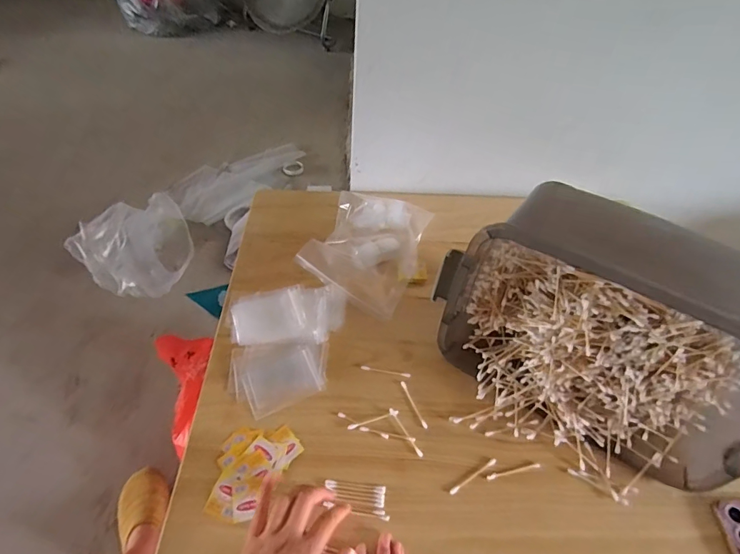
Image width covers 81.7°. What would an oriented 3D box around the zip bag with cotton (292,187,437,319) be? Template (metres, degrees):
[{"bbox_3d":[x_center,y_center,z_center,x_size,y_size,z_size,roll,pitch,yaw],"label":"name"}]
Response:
[{"bbox_3d":[-0.003,-0.059,0.744,0.180,0.041,0.238,19,53,12],"label":"zip bag with cotton"}]

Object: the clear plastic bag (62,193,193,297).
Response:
[{"bbox_3d":[-0.704,-0.085,1.303,0.321,0.196,0.266,-30,58,-27],"label":"clear plastic bag"}]

